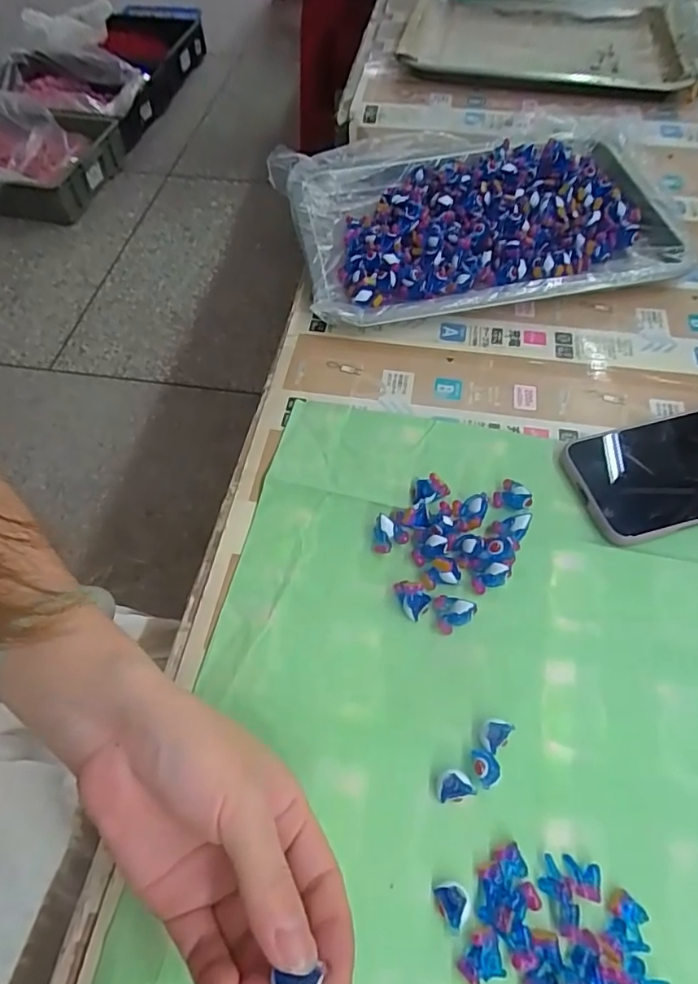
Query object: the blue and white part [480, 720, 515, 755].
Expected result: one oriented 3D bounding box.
[{"bbox_3d":[0.072,0.120,0.269,0.014,0.006,0.016,25,62,15],"label":"blue and white part"}]

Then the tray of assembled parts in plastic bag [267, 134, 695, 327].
[{"bbox_3d":[0.111,-0.244,0.476,0.314,0.034,0.236,-10,59,-6],"label":"tray of assembled parts in plastic bag"}]

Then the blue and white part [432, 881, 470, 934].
[{"bbox_3d":[0.046,0.178,0.234,0.013,0.008,0.018,-16,60,-9],"label":"blue and white part"}]

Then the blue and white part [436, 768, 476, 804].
[{"bbox_3d":[0.050,0.139,0.257,0.017,0.009,0.013,-10,59,-6],"label":"blue and white part"}]

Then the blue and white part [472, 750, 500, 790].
[{"bbox_3d":[0.065,0.132,0.261,0.012,0.009,0.016,-24,61,-14],"label":"blue and white part"}]

